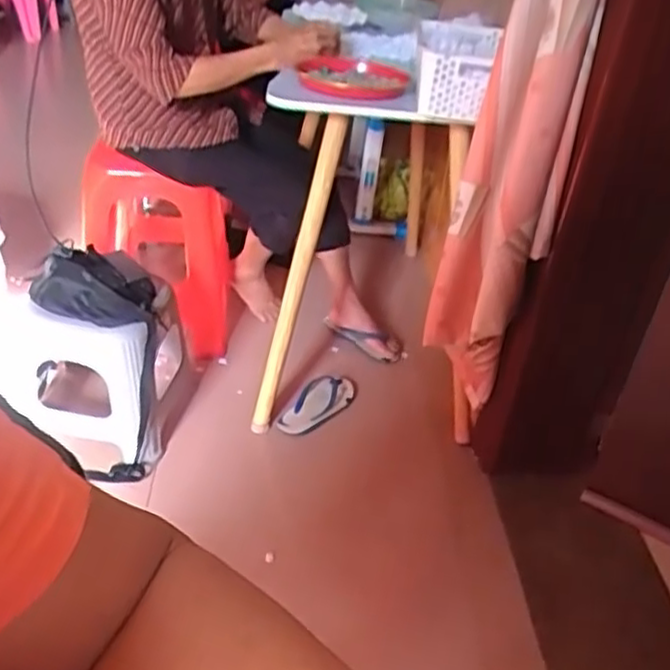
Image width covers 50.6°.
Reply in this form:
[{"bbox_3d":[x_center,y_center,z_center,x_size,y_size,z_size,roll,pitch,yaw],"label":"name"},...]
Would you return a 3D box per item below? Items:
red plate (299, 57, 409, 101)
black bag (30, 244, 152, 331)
[{"bbox_3d":[0.035,-0.471,1.305,0.193,0.036,0.225,9,35,3],"label":"red plate"},{"bbox_3d":[-0.443,-0.095,1.343,0.213,0.089,0.166,17,36,14],"label":"black bag"}]

